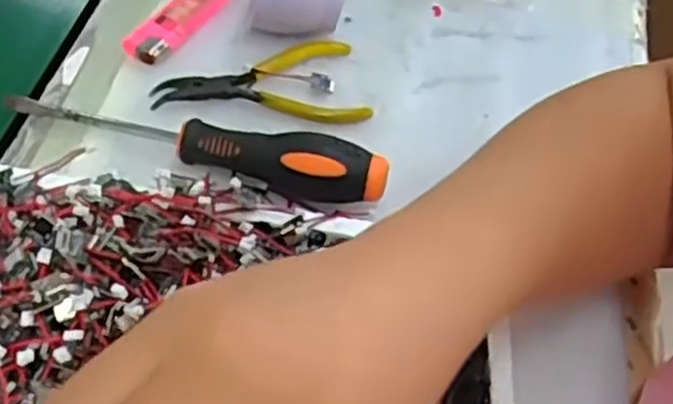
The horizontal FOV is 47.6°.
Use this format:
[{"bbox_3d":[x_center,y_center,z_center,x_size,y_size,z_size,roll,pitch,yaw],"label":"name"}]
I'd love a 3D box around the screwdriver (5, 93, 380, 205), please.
[{"bbox_3d":[-0.070,-0.034,0.382,0.194,0.025,0.023,15,53,3],"label":"screwdriver"}]

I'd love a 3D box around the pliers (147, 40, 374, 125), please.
[{"bbox_3d":[-0.042,-0.071,0.426,0.117,0.007,0.058,0,53,-9],"label":"pliers"}]

